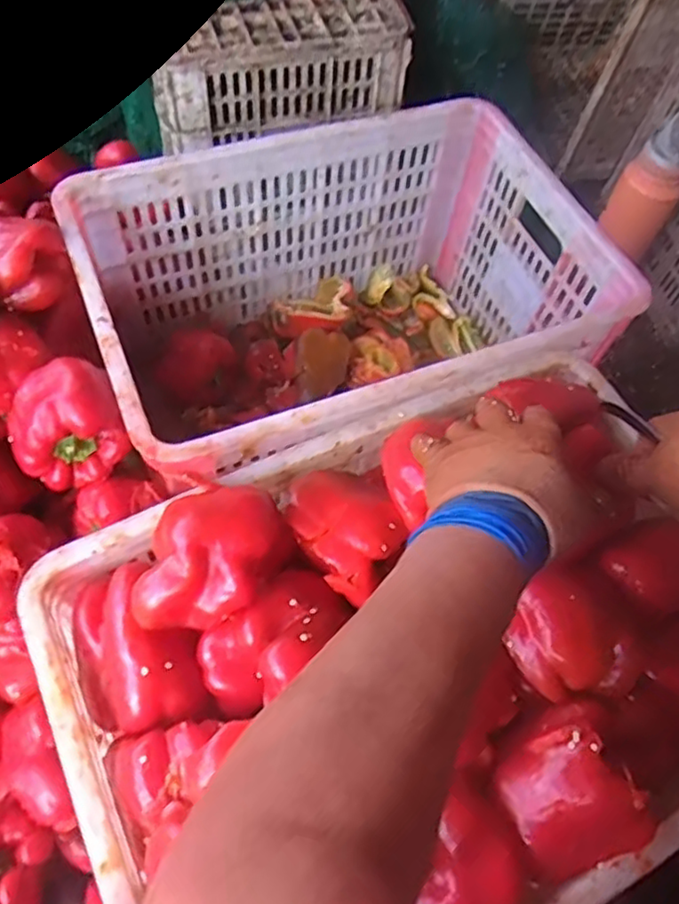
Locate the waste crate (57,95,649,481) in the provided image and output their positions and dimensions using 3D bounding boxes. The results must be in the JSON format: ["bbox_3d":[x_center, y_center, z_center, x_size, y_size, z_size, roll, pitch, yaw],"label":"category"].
[{"bbox_3d":[0.007,-0.138,0.754,0.492,0.274,0.357,-20,65,-16],"label":"waste crate"}]

